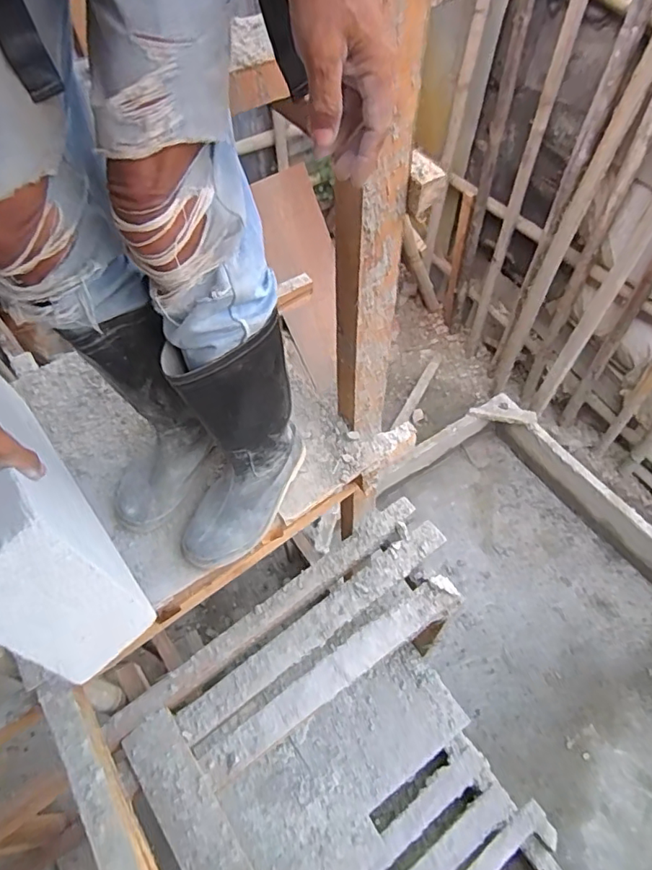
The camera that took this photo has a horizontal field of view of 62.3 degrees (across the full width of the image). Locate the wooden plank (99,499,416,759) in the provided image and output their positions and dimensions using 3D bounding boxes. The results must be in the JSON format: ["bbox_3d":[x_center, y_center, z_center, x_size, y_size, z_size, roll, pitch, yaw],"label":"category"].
[{"bbox_3d":[-0.107,0.374,1.167,0.787,0.030,0.062,-34,61,-19],"label":"wooden plank"}]

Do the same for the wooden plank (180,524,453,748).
[{"bbox_3d":[-0.011,0.397,1.159,0.670,0.022,0.070,-33,61,-18],"label":"wooden plank"}]

